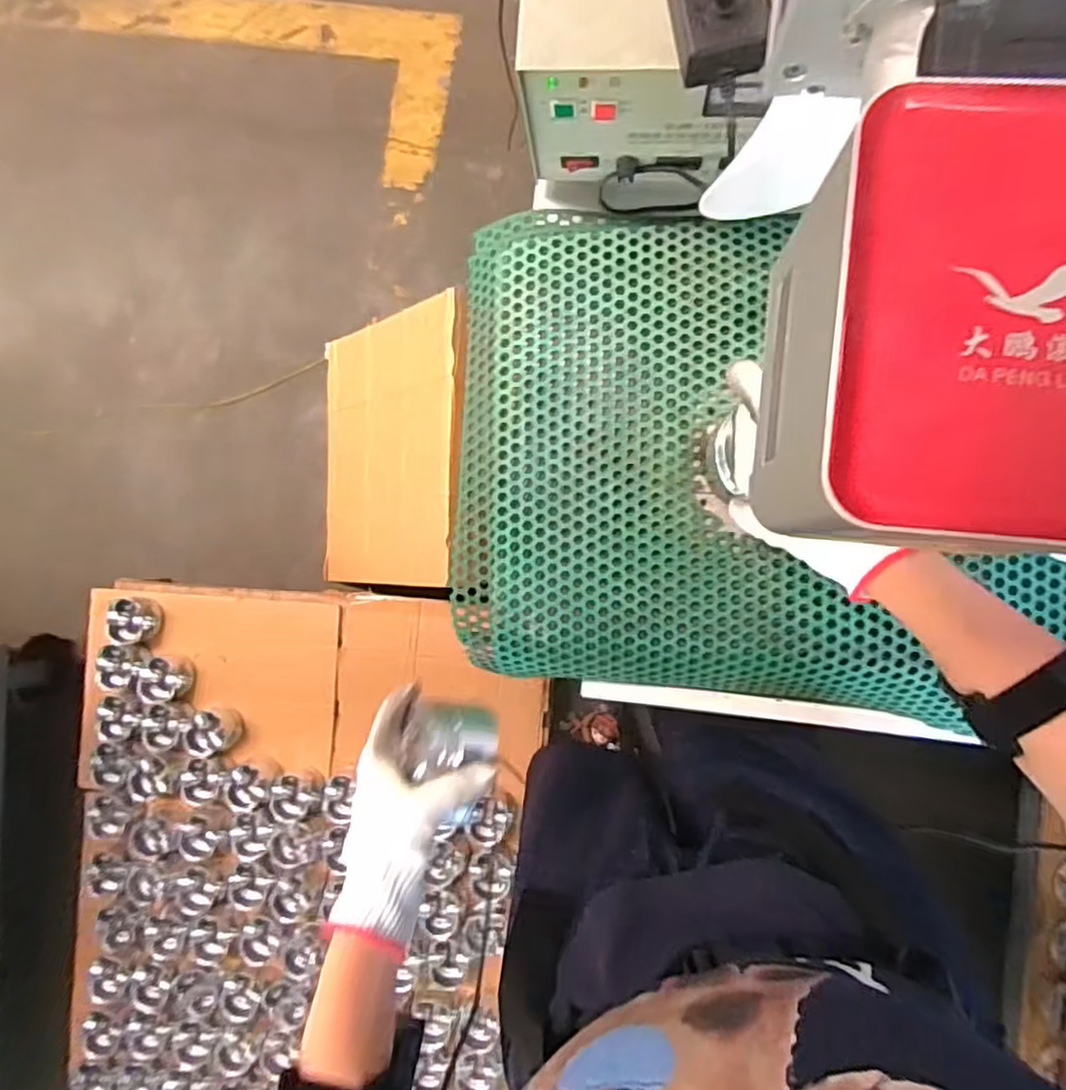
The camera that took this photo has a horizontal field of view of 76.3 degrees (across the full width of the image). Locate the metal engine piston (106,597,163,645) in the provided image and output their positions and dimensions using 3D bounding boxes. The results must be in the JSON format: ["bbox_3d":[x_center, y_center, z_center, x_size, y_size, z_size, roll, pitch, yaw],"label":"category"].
[{"bbox_3d":[-0.737,0.138,1.260,0.092,0.040,0.088,-12,88,5],"label":"metal engine piston"}]

